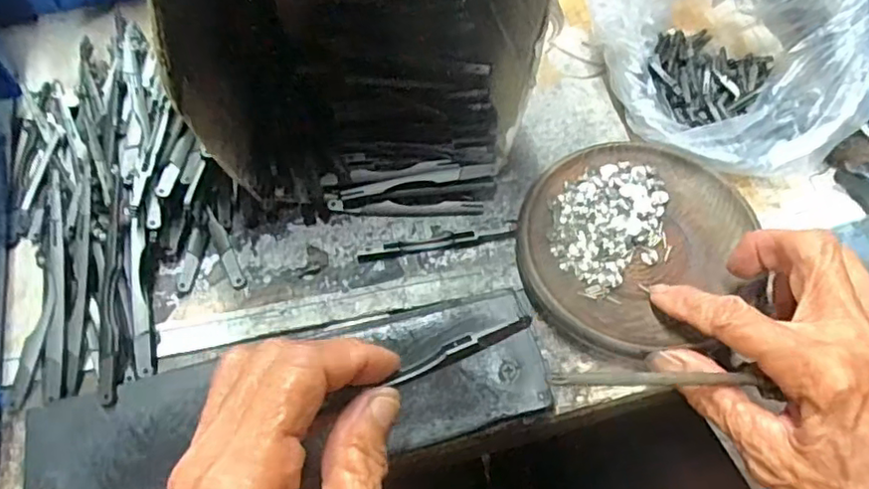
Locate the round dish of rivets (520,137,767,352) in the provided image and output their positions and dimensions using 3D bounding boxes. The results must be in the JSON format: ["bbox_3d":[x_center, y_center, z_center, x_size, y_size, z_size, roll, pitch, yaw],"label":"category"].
[{"bbox_3d":[0.097,-0.001,0.300,0.111,0.014,0.106,0,61,0],"label":"round dish of rivets"}]

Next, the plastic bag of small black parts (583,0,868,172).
[{"bbox_3d":[0.156,-0.108,0.317,0.118,0.080,0.132,-18,62,-10],"label":"plastic bag of small black parts"}]

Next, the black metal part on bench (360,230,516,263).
[{"bbox_3d":[0.001,-0.002,0.308,0.078,0.005,0.009,-8,61,-5],"label":"black metal part on bench"}]

